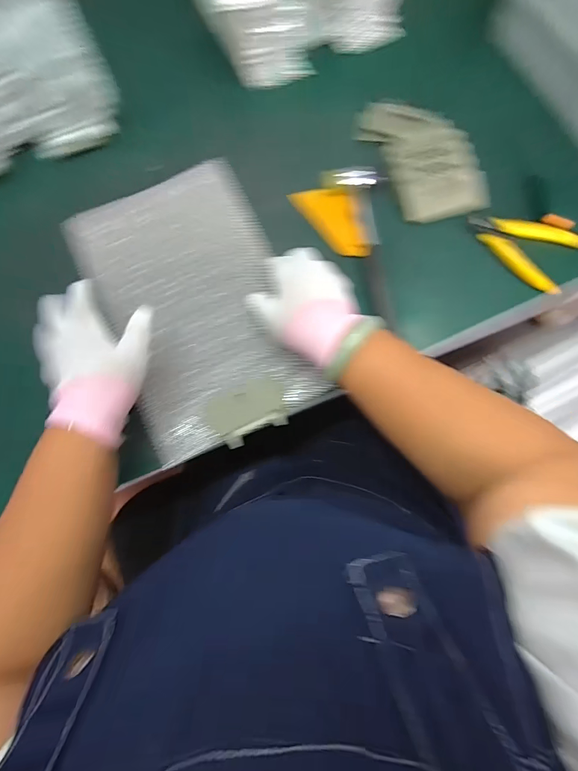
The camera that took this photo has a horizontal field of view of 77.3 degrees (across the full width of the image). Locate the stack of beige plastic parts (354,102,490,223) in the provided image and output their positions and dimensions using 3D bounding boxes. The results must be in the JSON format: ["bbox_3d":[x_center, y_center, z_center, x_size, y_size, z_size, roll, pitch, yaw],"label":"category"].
[{"bbox_3d":[0.166,-0.284,0.440,0.110,0.025,0.178,-19,77,-3],"label":"stack of beige plastic parts"}]

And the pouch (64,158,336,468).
[{"bbox_3d":[-0.107,-0.101,0.421,0.209,0.019,0.335,-27,78,-5],"label":"pouch"}]

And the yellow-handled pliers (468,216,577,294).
[{"bbox_3d":[0.265,-0.160,0.415,0.123,0.022,0.065,29,79,8],"label":"yellow-handled pliers"}]

